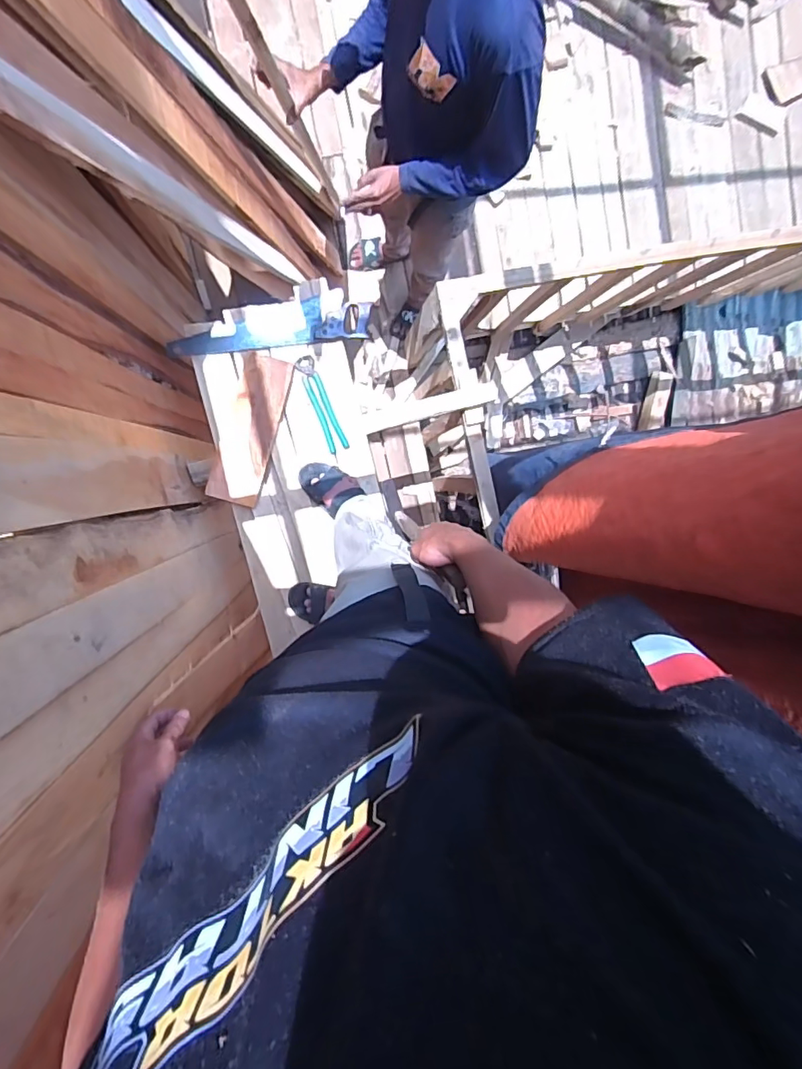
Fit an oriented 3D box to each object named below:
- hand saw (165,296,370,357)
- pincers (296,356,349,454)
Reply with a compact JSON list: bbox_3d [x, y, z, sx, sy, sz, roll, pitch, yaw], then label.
[{"bbox_3d":[-0.327,-0.524,1.300,0.506,0.034,0.114,-8,98,-6],"label":"hand saw"},{"bbox_3d":[-0.202,-0.334,1.323,0.048,0.017,0.248,-21,99,-4],"label":"pincers"}]

